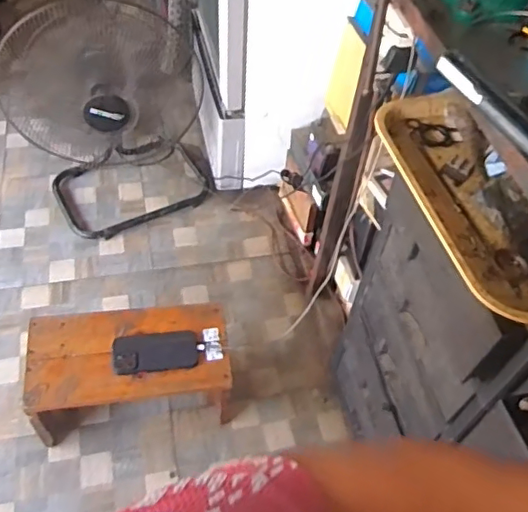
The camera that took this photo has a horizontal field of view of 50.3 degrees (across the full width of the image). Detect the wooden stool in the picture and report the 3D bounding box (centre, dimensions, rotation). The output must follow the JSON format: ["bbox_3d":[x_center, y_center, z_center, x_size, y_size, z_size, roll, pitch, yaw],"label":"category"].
[{"bbox_3d":[-0.274,0.248,1.195,0.388,0.195,0.227,-1,53,-6],"label":"wooden stool"}]

